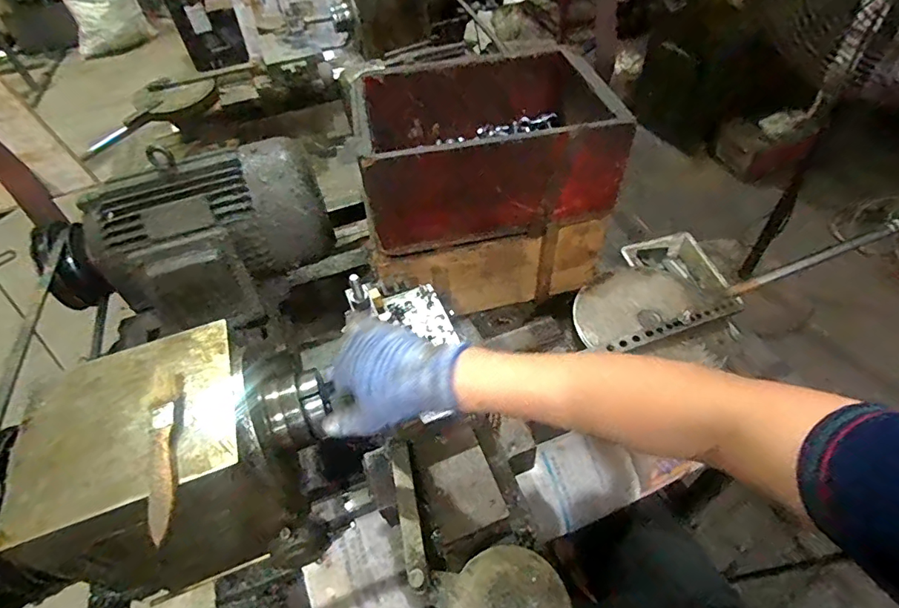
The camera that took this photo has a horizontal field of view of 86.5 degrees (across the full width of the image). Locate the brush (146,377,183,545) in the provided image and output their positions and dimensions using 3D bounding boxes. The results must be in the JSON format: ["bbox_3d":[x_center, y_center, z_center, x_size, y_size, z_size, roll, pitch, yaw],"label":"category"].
[{"bbox_3d":[-0.224,0.116,0.372,0.026,0.018,0.135,-15,50,-8],"label":"brush"}]

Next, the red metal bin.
[{"bbox_3d":[0.052,-0.238,0.711,0.354,0.150,0.250,-10,49,-3],"label":"red metal bin"}]

